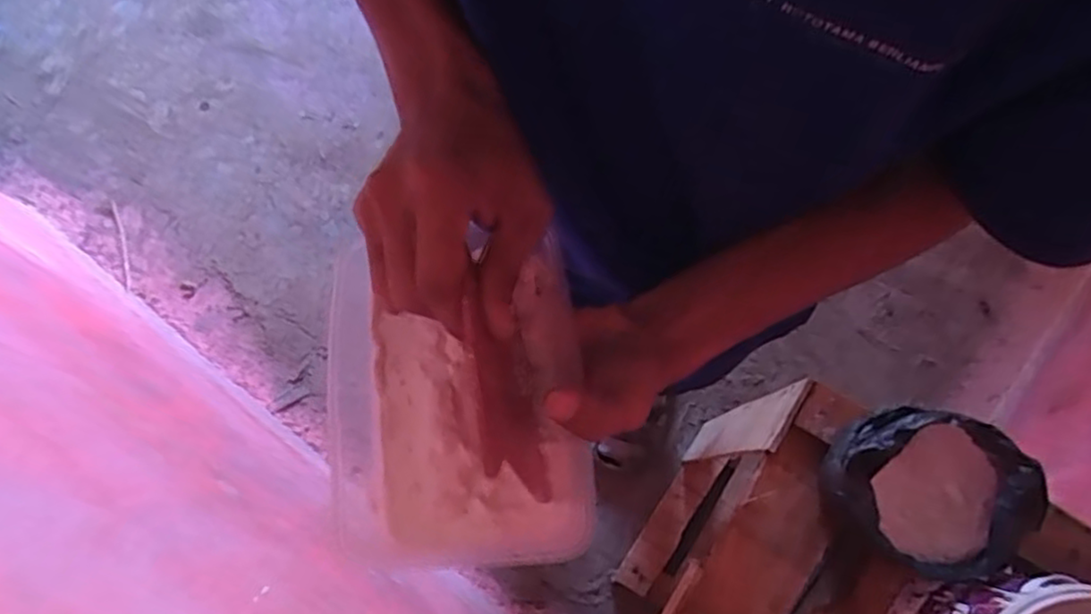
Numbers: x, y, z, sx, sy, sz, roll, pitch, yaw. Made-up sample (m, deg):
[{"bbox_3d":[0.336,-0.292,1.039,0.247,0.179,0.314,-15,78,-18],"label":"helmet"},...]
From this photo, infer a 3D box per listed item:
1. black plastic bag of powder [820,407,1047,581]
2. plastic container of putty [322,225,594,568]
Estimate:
[{"bbox_3d":[0.365,0.178,0.683,0.151,0.125,0.142,33,79,9],"label":"black plastic bag of powder"},{"bbox_3d":[-0.048,0.044,0.360,0.130,0.041,0.170,-8,76,0],"label":"plastic container of putty"}]

